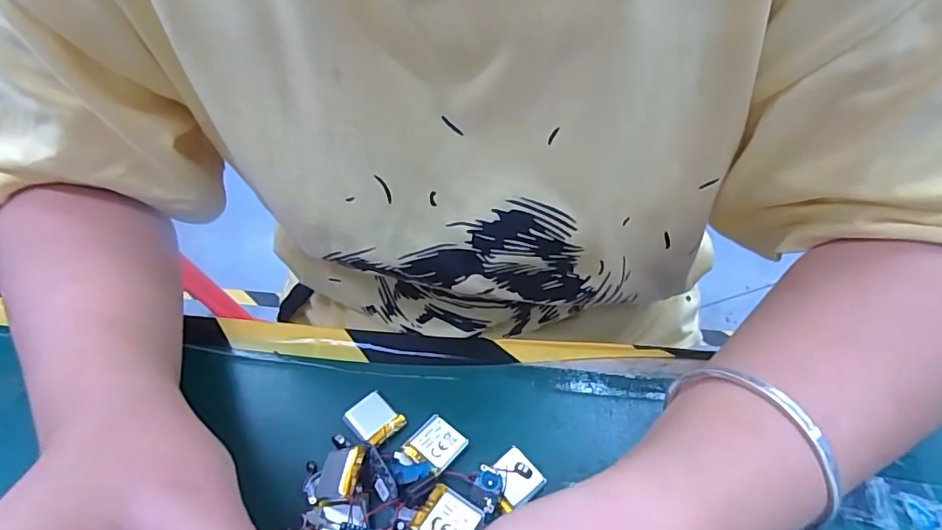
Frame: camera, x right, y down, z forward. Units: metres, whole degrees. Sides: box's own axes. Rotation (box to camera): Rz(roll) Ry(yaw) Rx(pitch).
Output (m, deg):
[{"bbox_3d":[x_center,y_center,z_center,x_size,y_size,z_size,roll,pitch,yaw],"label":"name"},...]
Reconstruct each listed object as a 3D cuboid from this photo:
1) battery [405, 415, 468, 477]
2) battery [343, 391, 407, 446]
[{"bbox_3d":[-0.016,0.081,0.237,0.021,0.004,0.020,33,62,27],"label":"battery"},{"bbox_3d":[-0.046,0.073,0.248,0.020,0.005,0.023,-39,58,-23],"label":"battery"}]

